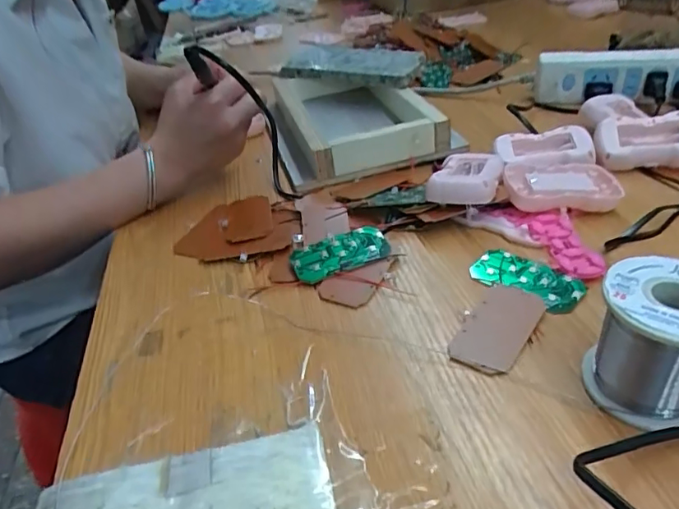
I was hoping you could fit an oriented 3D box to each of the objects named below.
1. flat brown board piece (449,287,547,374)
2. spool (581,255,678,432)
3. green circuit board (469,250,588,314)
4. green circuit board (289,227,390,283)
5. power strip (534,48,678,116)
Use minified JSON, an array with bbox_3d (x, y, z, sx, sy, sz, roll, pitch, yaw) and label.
[{"bbox_3d":[0.099,0.044,0.329,0.038,0.005,0.074,20,43,32],"label":"flat brown board piece"},{"bbox_3d":[0.162,0.044,0.268,0.061,0.062,0.060,-5,35,3],"label":"spool"},{"bbox_3d":[0.129,0.017,0.365,0.074,0.006,0.041,25,46,36],"label":"green circuit board"},{"bbox_3d":[0.002,0.000,0.399,0.074,0.007,0.034,-17,54,-11],"label":"green circuit board"},{"bbox_3d":[0.319,-0.193,0.585,0.188,0.061,0.042,6,37,18],"label":"power strip"}]

